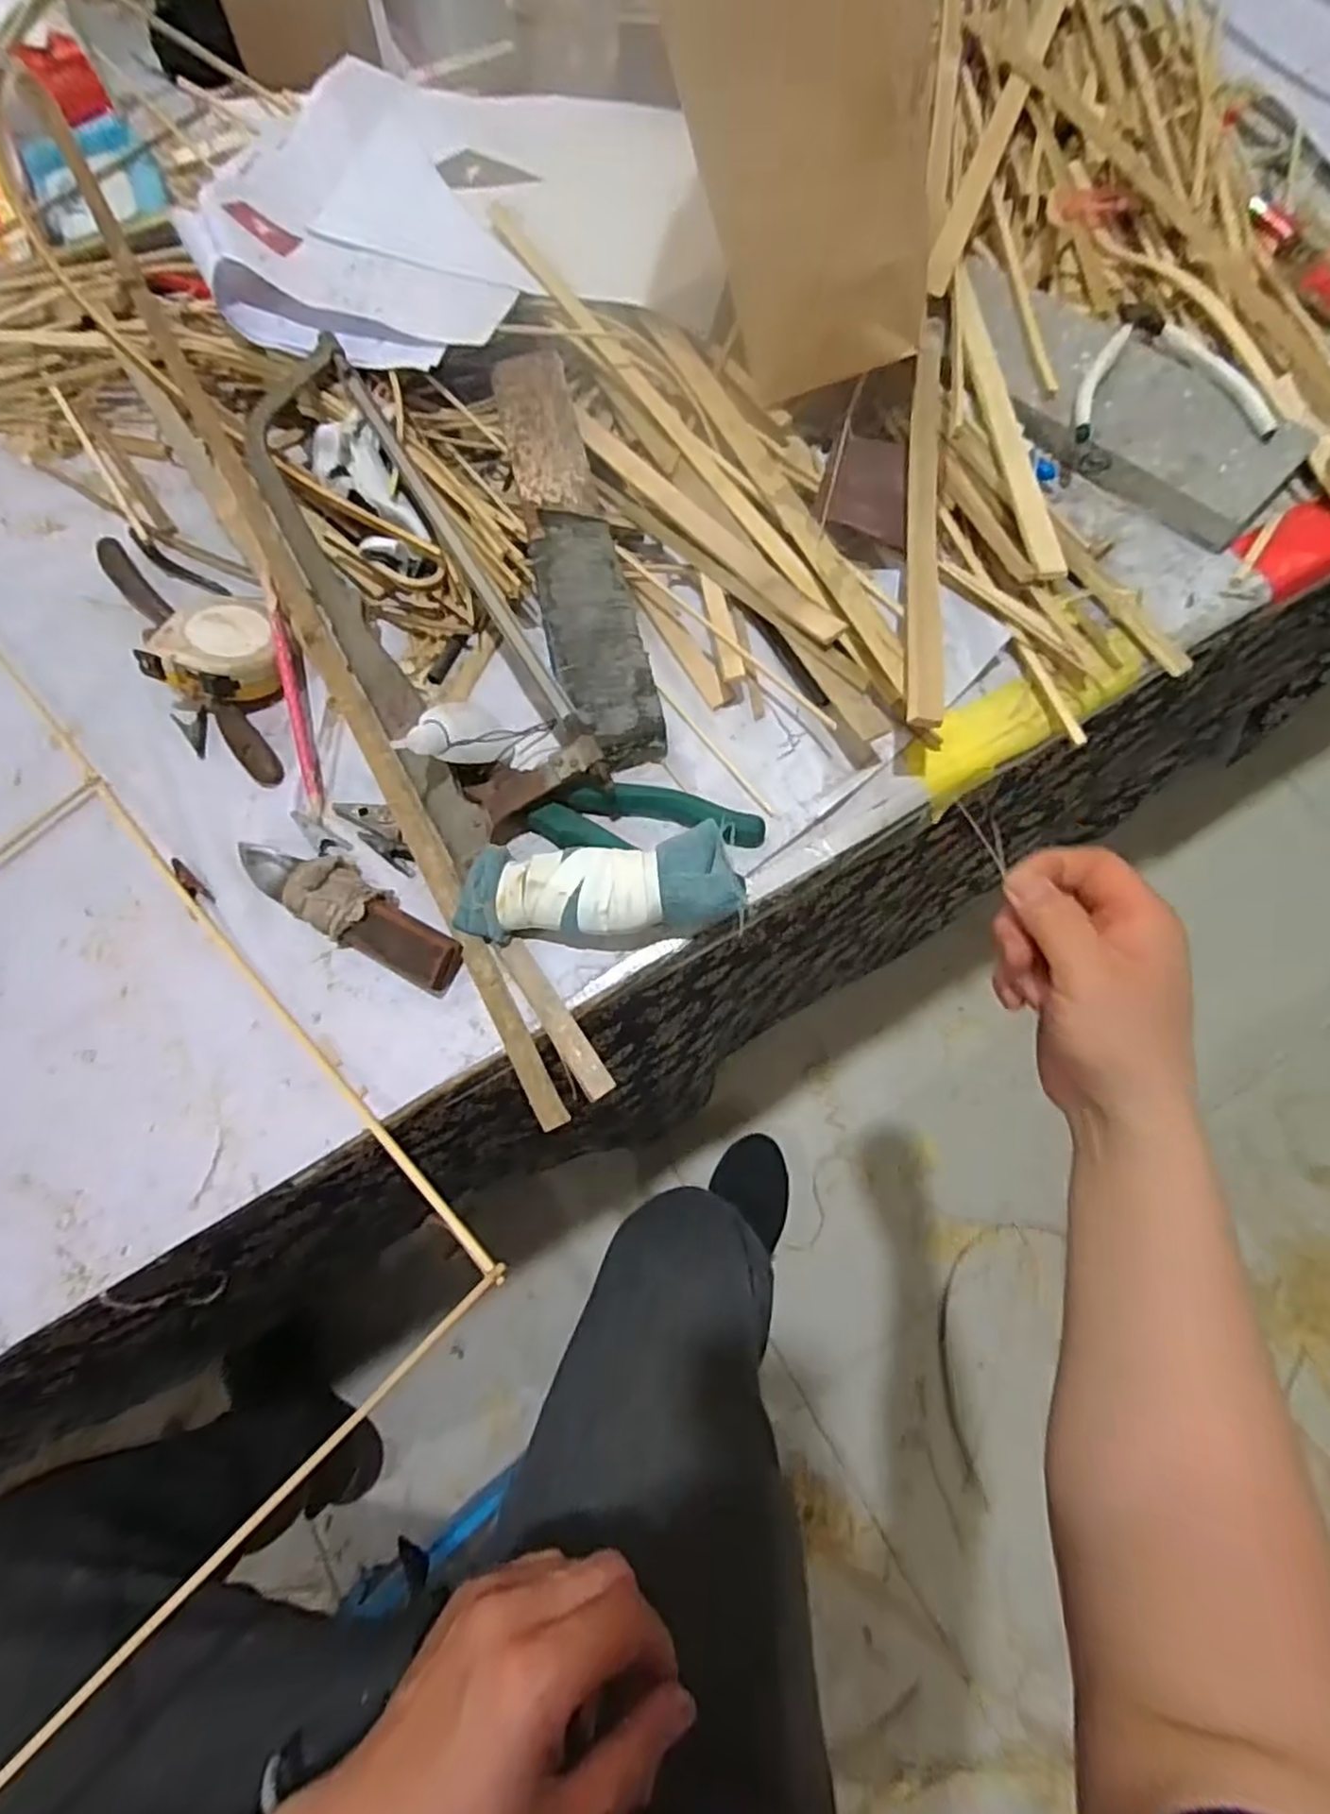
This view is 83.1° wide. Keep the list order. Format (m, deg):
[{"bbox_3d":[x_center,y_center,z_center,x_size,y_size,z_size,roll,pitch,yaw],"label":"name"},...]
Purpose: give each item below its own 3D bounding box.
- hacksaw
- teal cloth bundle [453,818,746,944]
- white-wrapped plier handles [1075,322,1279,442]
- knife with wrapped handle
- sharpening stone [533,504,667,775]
[{"bbox_3d":[-0.156,-0.203,0.450,0.098,0.033,0.370,-34,73,-11],"label":"hacksaw"},{"bbox_3d":[-0.036,-0.012,0.394,0.147,0.027,0.054,-4,70,-1],"label":"teal cloth bundle"},{"bbox_3d":[0.335,-0.361,0.513,0.126,0.023,0.116,0,70,1],"label":"white-wrapped plier handles"},{"bbox_3d":[-0.176,-0.003,0.407,0.147,0.021,0.038,33,74,12],"label":"knife with wrapped handle"},{"bbox_3d":[-0.043,-0.166,0.461,0.055,0.032,0.167,-13,70,-4],"label":"sharpening stone"}]

